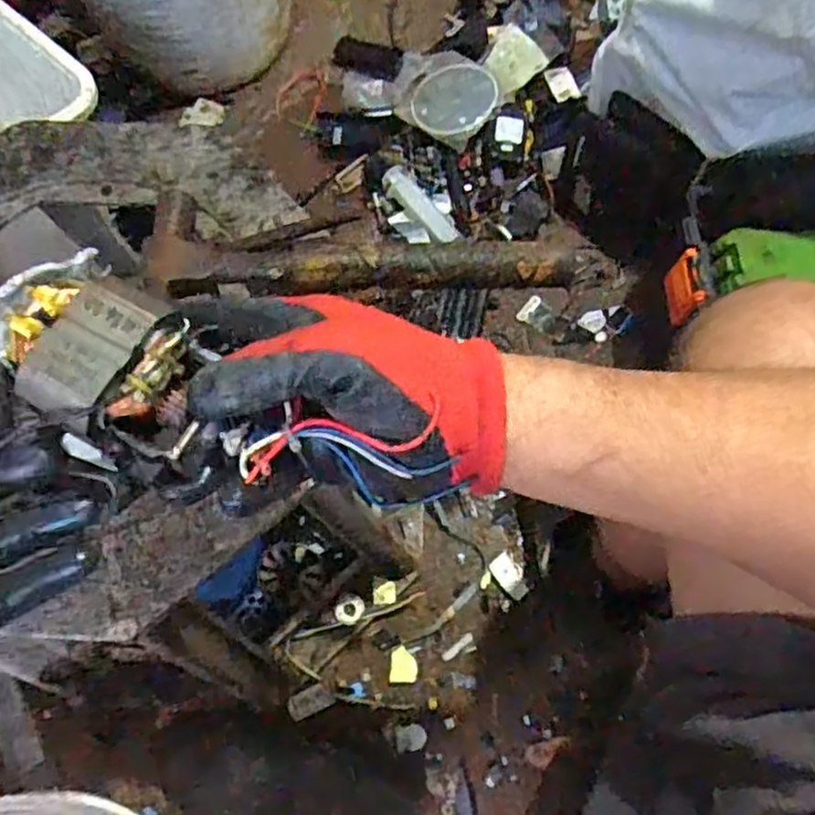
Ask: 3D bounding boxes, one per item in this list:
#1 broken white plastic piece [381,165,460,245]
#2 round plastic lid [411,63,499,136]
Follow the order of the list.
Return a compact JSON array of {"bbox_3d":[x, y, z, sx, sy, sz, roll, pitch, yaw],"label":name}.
[{"bbox_3d":[0.018,-0.260,0.928,0.032,0.016,0.123,-43,89,-12],"label":"broken white plastic piece"},{"bbox_3d":[0.060,-0.412,0.962,0.107,0.015,0.121,-37,63,5],"label":"round plastic lid"}]

